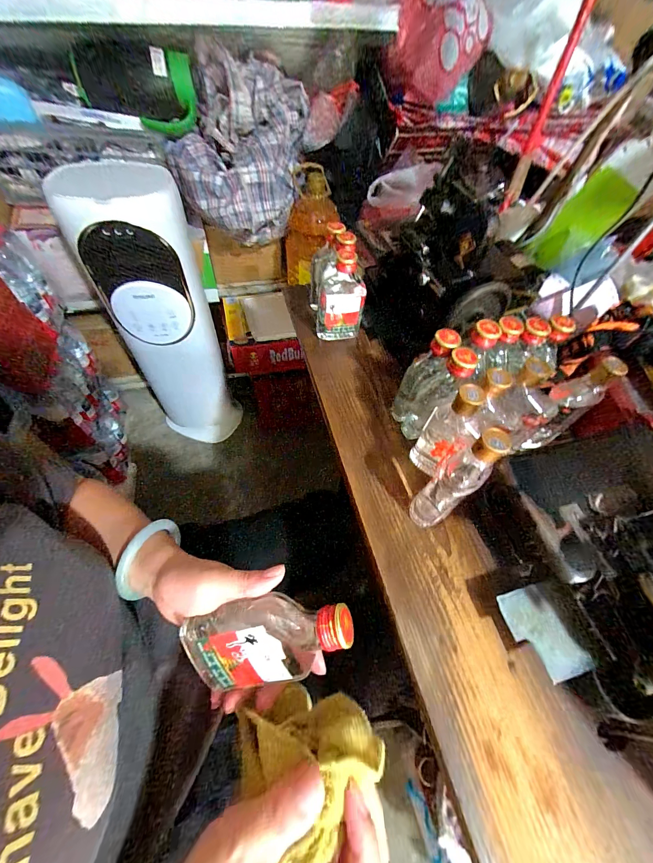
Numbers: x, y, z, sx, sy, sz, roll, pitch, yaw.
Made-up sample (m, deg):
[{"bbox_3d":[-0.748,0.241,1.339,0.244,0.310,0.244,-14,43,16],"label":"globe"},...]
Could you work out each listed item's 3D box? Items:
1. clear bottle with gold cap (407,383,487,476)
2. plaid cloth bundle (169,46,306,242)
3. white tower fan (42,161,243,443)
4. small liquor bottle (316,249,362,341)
[{"bbox_3d":[0.132,0.003,0.348,0.051,0.130,0.037,32,60,16],"label":"clear bottle with gold cap"},{"bbox_3d":[-0.219,-0.678,0.799,0.267,0.305,0.296,23,58,10],"label":"plaid cloth bundle"},{"bbox_3d":[-0.459,-0.278,0.971,0.251,0.792,0.220,-19,60,-16],"label":"white tower fan"},{"bbox_3d":[0.020,-0.192,0.465,0.061,0.122,0.033,-6,57,-8],"label":"small liquor bottle"}]

